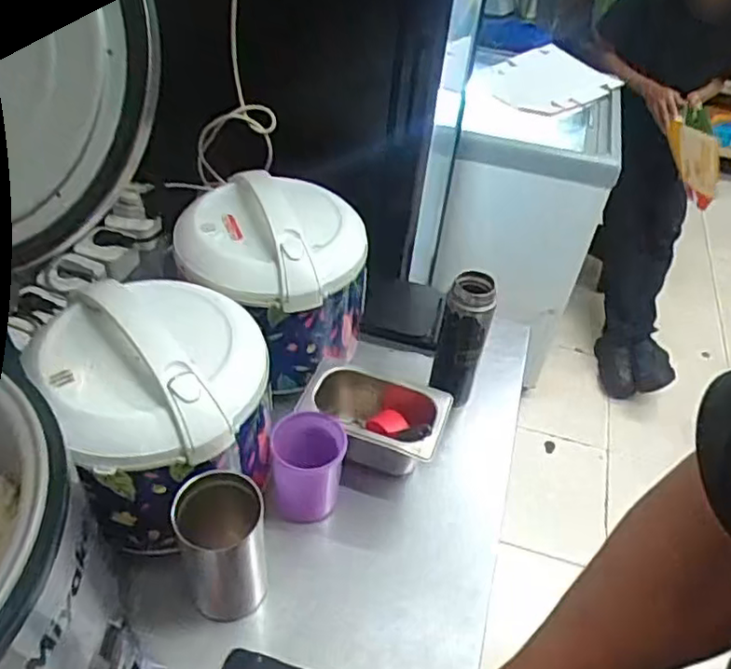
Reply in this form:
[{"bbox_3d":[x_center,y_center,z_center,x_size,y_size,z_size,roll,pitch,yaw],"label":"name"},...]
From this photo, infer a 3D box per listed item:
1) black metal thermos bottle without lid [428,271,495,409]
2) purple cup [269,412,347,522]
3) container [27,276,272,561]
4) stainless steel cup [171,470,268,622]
[{"bbox_3d":[0.133,0.009,0.891,0.063,0.199,0.056,18,45,11],"label":"black metal thermos bottle without lid"},{"bbox_3d":[-0.070,0.161,0.784,0.083,0.117,0.078,4,44,-3],"label":"purple cup"},{"bbox_3d":[-0.226,0.080,0.719,0.207,0.219,0.217,4,44,-3],"label":"container"},{"bbox_3d":[-0.148,0.222,0.679,0.083,0.165,0.087,4,44,-3],"label":"stainless steel cup"}]

